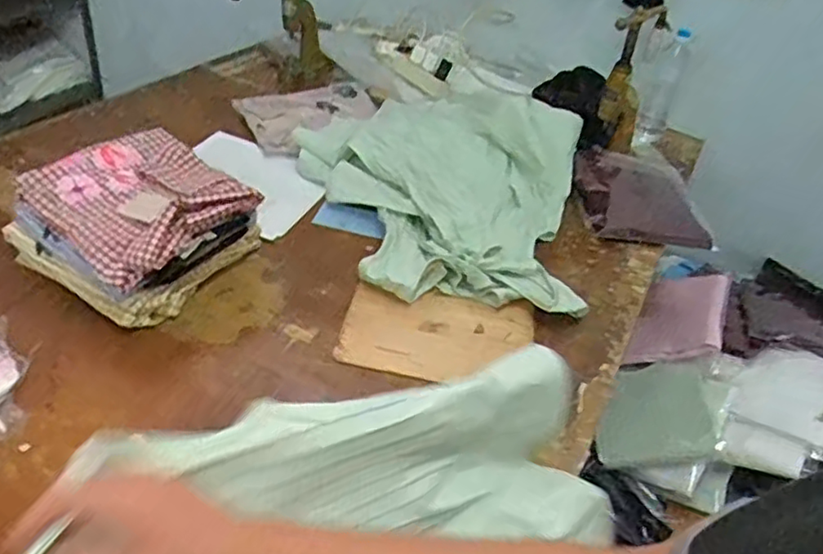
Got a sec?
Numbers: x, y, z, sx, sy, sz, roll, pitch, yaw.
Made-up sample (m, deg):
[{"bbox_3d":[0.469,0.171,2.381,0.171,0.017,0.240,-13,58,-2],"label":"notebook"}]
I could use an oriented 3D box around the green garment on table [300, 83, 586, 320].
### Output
[{"bbox_3d":[0.051,-0.223,1.285,0.546,0.116,0.722,11,38,2],"label":"green garment on table"}]

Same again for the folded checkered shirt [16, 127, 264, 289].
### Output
[{"bbox_3d":[-0.399,-0.118,0.969,0.265,0.056,0.251,31,43,26],"label":"folded checkered shirt"}]

